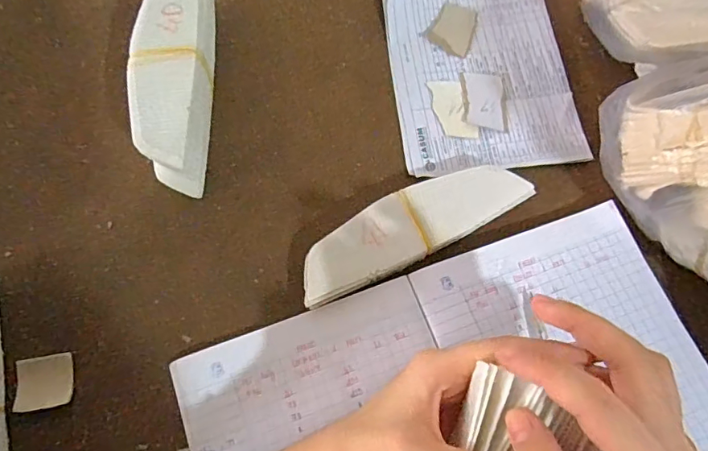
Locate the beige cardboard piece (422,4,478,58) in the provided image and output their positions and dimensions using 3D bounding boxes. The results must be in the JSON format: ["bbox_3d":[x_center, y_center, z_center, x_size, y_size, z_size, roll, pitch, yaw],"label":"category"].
[{"bbox_3d":[0.090,-0.178,0.452,0.040,0.004,0.049,28,71,8],"label":"beige cardboard piece"}]

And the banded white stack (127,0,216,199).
[{"bbox_3d":[-0.134,-0.110,0.385,0.051,0.066,0.171,-3,70,-3],"label":"banded white stack"}]

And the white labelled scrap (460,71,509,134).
[{"bbox_3d":[0.111,-0.106,0.427,0.036,0.004,0.055,2,69,-1],"label":"white labelled scrap"}]

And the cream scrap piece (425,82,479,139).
[{"bbox_3d":[0.082,-0.098,0.422,0.029,0.004,0.058,-13,70,-7],"label":"cream scrap piece"}]

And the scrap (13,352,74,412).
[{"bbox_3d":[-0.206,0.104,0.336,0.034,0.009,0.033,-12,70,-6],"label":"scrap"}]

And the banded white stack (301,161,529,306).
[{"bbox_3d":[0.040,0.001,0.370,0.174,0.021,0.050,-27,73,-11],"label":"banded white stack"}]

